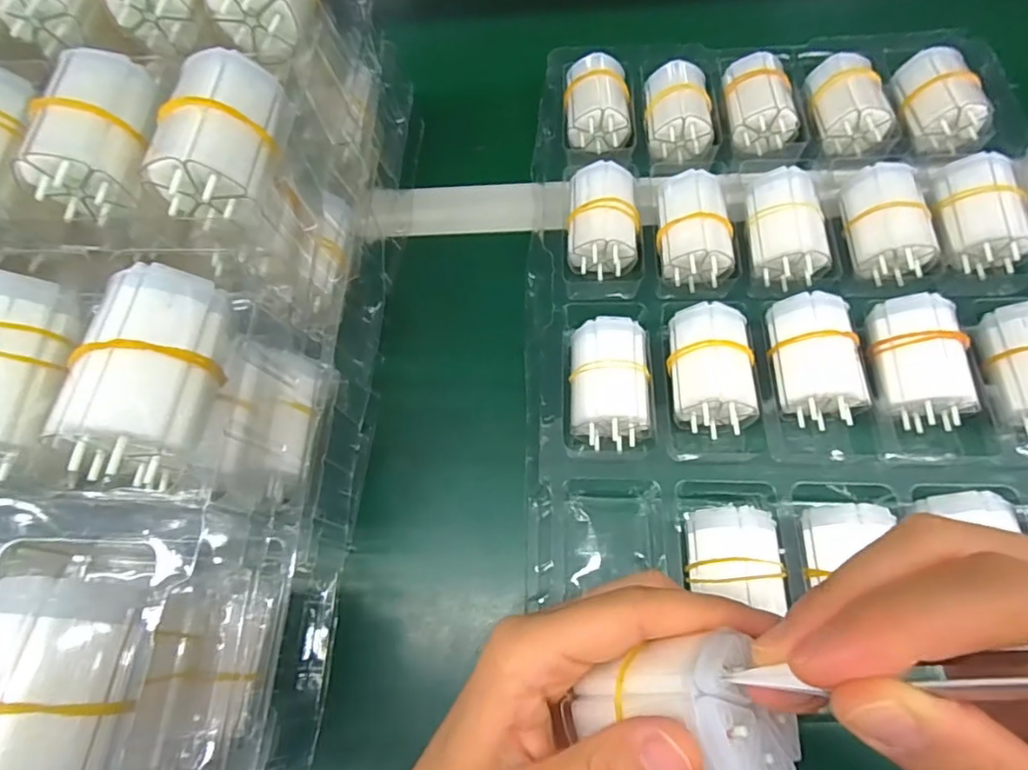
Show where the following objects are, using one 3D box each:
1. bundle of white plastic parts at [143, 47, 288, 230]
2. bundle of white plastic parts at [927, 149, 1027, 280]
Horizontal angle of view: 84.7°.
[{"bbox_3d":[-0.110,-0.095,0.212,0.034,0.031,0.060,4,67,5],"label":"bundle of white plastic parts"},{"bbox_3d":[0.252,-0.096,0.309,0.034,0.027,0.065,-3,67,2],"label":"bundle of white plastic parts"}]

